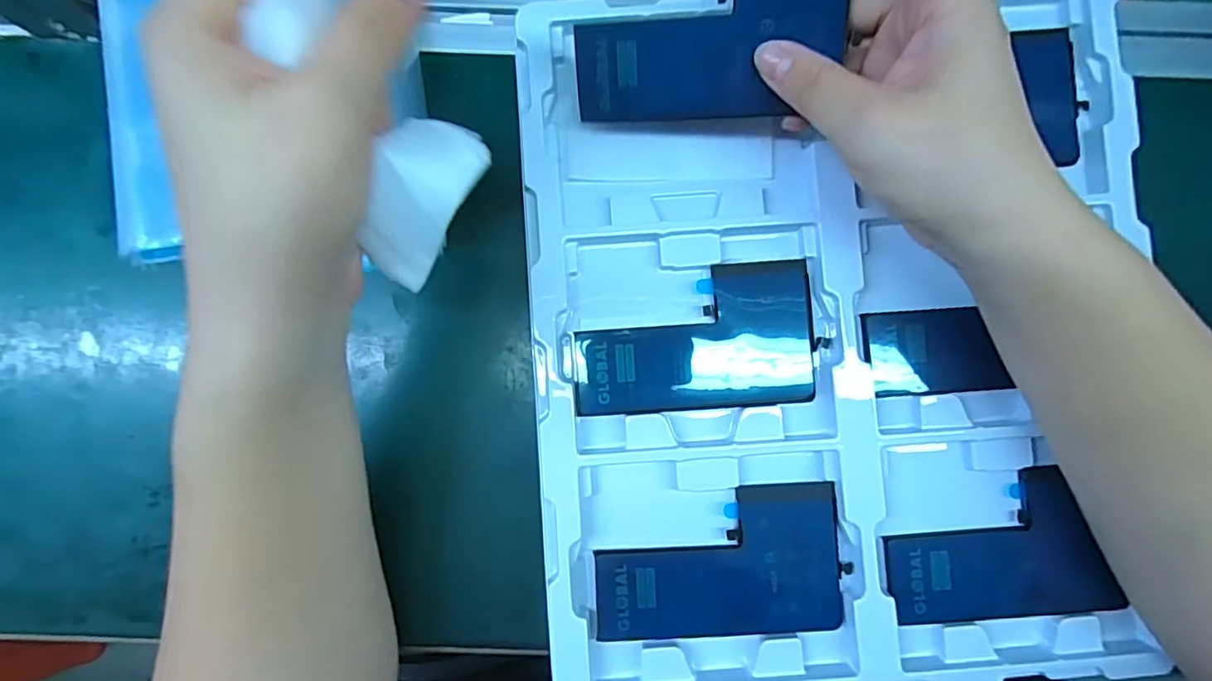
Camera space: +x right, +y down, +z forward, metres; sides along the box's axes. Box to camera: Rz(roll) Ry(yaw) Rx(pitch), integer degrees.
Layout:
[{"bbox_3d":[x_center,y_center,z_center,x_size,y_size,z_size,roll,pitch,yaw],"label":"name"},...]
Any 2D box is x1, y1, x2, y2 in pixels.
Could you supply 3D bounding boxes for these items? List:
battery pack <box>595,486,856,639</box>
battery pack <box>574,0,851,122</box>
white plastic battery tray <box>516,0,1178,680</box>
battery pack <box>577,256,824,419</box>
[{"bbox_3d":[0.051,0.100,0.263,0.110,0.007,0.064,-3,86,2],"label":"battery pack"},{"bbox_3d":[0.040,-0.123,0.237,0.107,0.006,0.063,1,124,11],"label":"battery pack"},{"bbox_3d":[0.103,-0.002,0.266,0.269,0.020,0.309,-3,86,2],"label":"white plastic battery tray"},{"bbox_3d":[0.041,-0.001,0.270,0.109,0.007,0.065,-4,86,2],"label":"battery pack"}]

